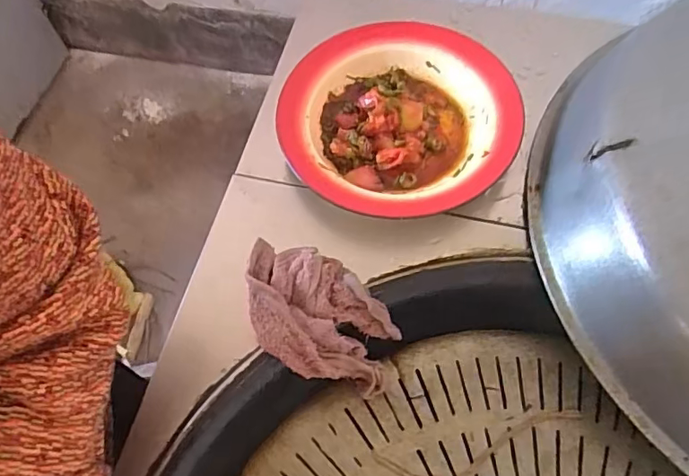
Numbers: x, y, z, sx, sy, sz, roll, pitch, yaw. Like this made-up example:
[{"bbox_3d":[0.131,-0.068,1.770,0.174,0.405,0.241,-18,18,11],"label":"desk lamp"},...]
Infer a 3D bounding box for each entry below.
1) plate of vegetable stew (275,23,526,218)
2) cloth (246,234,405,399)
[{"bbox_3d":[0.053,-0.119,0.525,0.220,0.041,0.226,-1,64,3],"label":"plate of vegetable stew"},{"bbox_3d":[-0.023,0.068,0.451,0.137,0.055,0.094,24,68,14],"label":"cloth"}]

